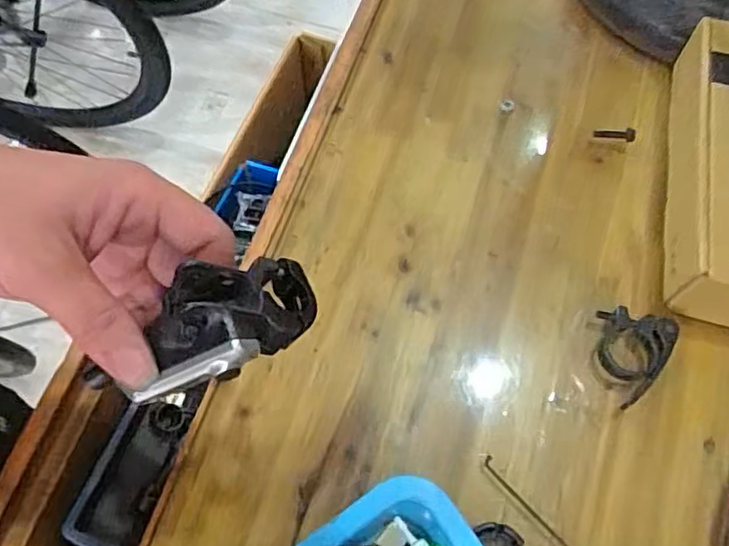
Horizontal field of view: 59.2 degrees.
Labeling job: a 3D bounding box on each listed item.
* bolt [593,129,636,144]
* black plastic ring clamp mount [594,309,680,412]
[{"bbox_3d":[0.199,-0.109,0.510,0.032,0.006,0.011,4,67,0],"label":"bolt"},{"bbox_3d":[0.185,0.059,0.431,0.049,0.018,0.067,4,67,0],"label":"black plastic ring clamp mount"}]

